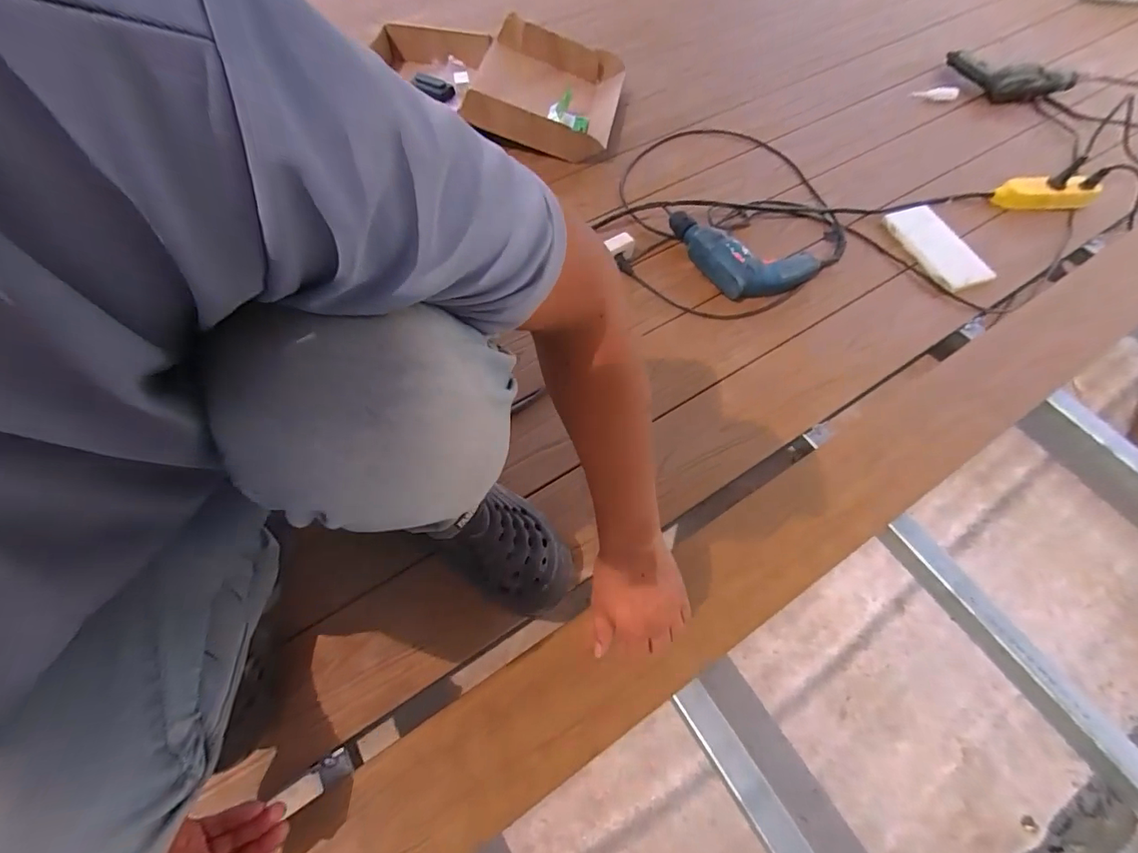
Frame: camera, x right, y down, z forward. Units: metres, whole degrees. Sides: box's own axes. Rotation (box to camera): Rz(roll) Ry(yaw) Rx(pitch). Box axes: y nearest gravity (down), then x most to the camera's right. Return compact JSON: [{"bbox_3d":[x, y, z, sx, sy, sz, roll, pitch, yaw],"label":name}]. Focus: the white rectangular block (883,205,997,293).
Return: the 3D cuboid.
[{"bbox_3d":[0.715,-0.348,0.936,0.117,0.009,0.211,-14,65,-8],"label":"white rectangular block"}]

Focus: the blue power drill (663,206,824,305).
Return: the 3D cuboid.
[{"bbox_3d":[0.315,-0.348,0.902,0.189,0.063,0.256,-23,67,-12],"label":"blue power drill"}]

